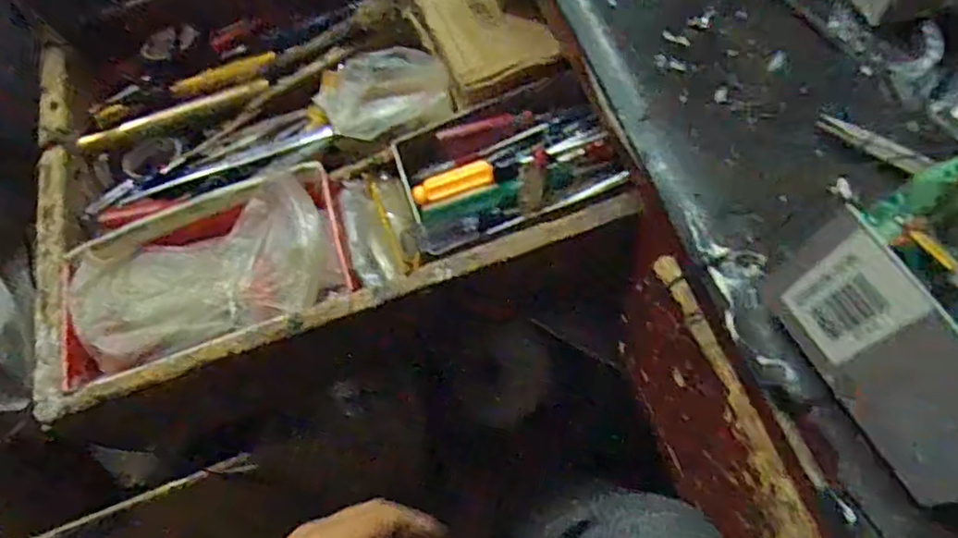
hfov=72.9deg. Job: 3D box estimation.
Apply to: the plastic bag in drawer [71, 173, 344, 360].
[{"bbox_3d":[-0.199,0.002,0.472,0.184,0.030,0.100,-17,62,3],"label":"plastic bag in drawer"}]

